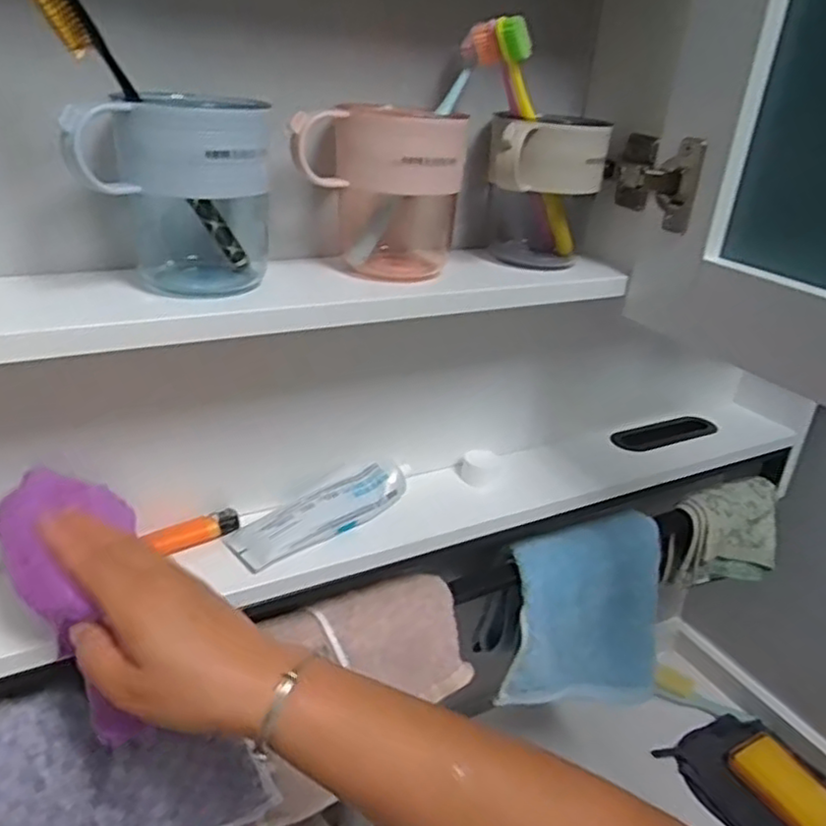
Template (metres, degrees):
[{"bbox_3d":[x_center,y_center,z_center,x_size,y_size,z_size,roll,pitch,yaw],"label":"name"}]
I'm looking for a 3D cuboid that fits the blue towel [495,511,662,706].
[{"bbox_3d":[0.166,0.185,0.652,0.174,0.172,0.033,3,2,-30],"label":"blue towel"}]

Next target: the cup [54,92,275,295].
[{"bbox_3d":[-0.131,-0.122,0.398,0.101,0.105,0.087,-2,27,-15],"label":"cup"}]

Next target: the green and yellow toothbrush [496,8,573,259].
[{"bbox_3d":[0.092,-0.185,0.492,0.013,0.182,0.017,-43,45,-14],"label":"green and yellow toothbrush"}]

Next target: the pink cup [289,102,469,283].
[{"bbox_3d":[-0.019,-0.144,0.460,0.103,0.104,0.085,7,26,3],"label":"pink cup"}]

